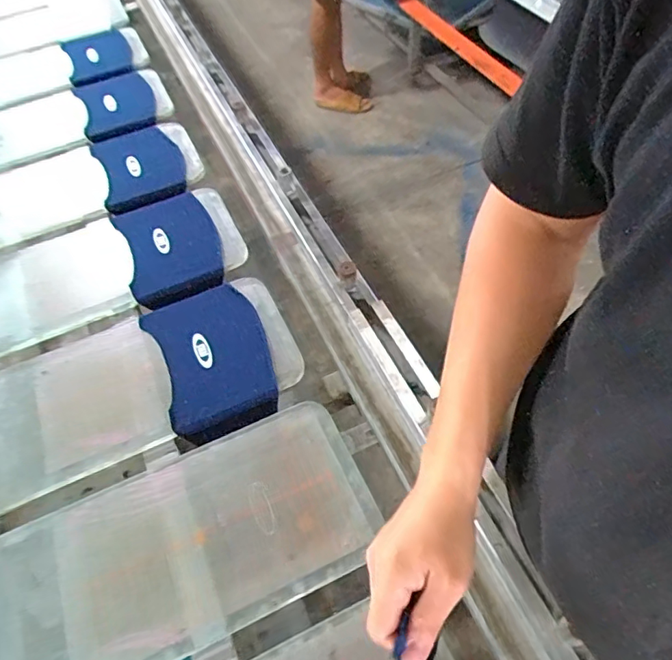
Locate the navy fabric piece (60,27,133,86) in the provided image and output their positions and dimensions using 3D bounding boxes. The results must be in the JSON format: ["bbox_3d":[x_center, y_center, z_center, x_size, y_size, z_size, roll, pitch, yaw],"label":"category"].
[{"bbox_3d":[-0.532,-0.620,1.164,0.134,0.034,0.210,-23,56,-11],"label":"navy fabric piece"}]

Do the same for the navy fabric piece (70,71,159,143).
[{"bbox_3d":[-0.446,-0.462,1.068,0.146,0.010,0.218,-22,56,-10],"label":"navy fabric piece"}]

